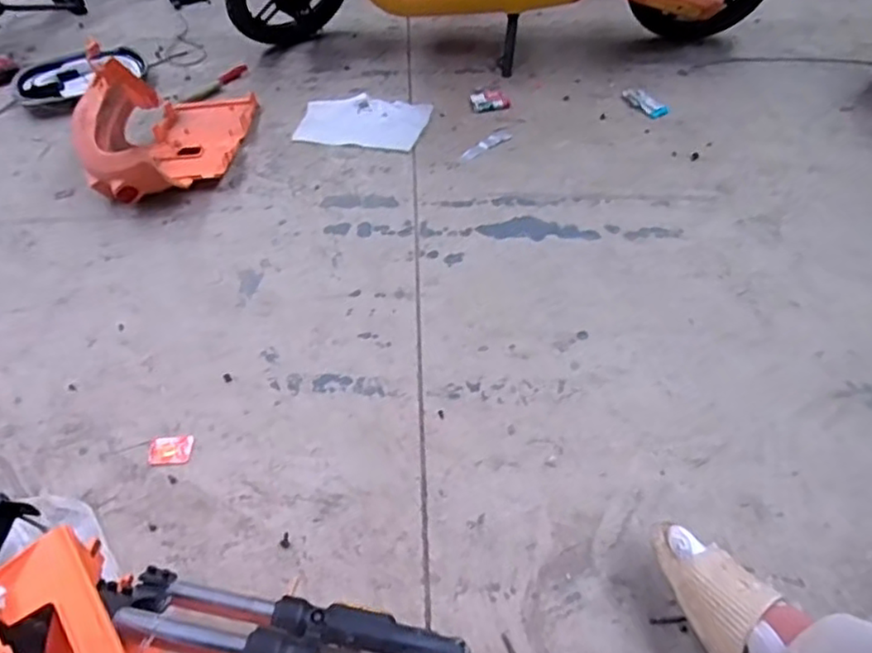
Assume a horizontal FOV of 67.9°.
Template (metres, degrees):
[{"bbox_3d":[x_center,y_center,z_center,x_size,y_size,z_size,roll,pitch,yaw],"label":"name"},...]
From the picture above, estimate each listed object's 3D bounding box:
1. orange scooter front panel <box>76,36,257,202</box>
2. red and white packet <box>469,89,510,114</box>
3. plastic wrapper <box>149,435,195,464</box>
[{"bbox_3d":[-0.667,-0.508,1.566,0.347,0.204,0.529,-2,46,2],"label":"orange scooter front panel"},{"bbox_3d":[0.141,-0.600,1.713,0.094,0.014,0.094,-9,47,-5],"label":"red and white packet"},{"bbox_3d":[-0.420,0.195,1.025,0.068,0.012,0.054,-3,46,0],"label":"plastic wrapper"}]

